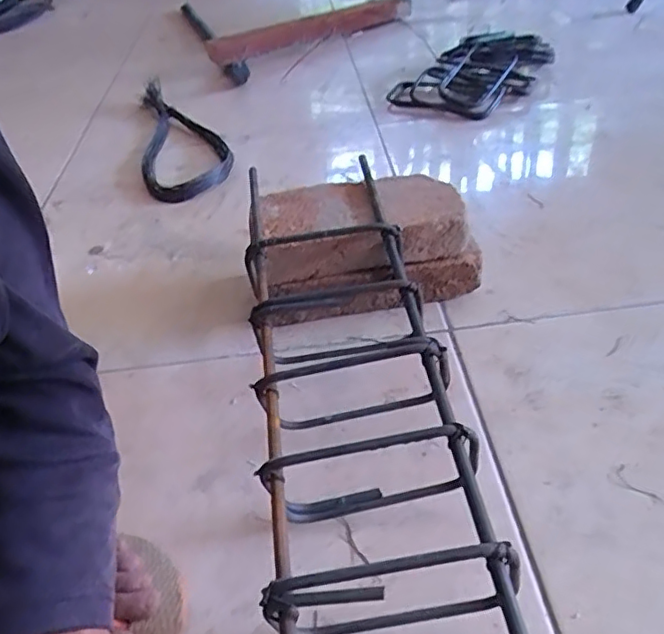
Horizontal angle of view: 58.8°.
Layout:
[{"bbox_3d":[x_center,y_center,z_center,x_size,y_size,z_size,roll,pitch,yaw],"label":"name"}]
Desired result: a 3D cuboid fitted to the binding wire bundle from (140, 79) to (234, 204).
[{"bbox_3d":[-0.232,-0.284,0.910,0.129,0.057,0.344,-13,42,-7],"label":"binding wire bundle"}]

